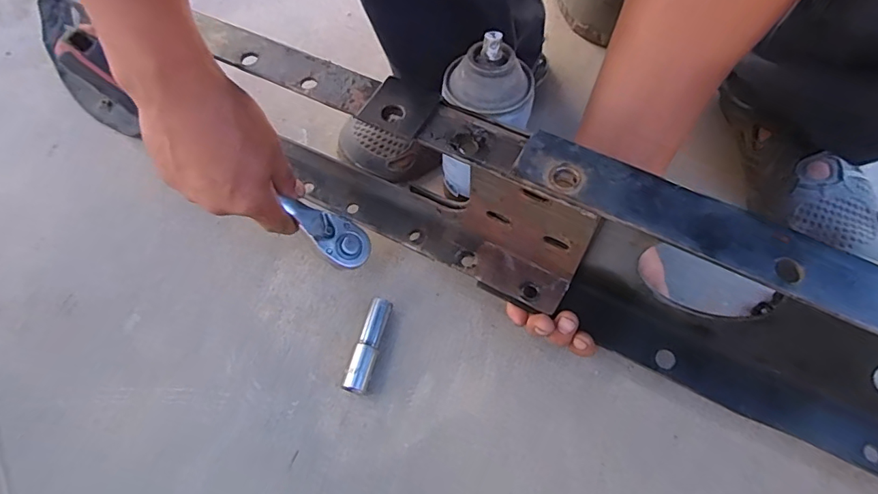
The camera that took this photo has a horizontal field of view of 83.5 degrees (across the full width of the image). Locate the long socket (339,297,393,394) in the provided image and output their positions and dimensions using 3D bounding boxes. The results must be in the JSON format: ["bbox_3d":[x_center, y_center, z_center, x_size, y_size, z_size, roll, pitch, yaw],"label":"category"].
[{"bbox_3d":[-0.057,0.081,0.406,0.019,0.018,0.078,13,61,9],"label":"long socket"}]

